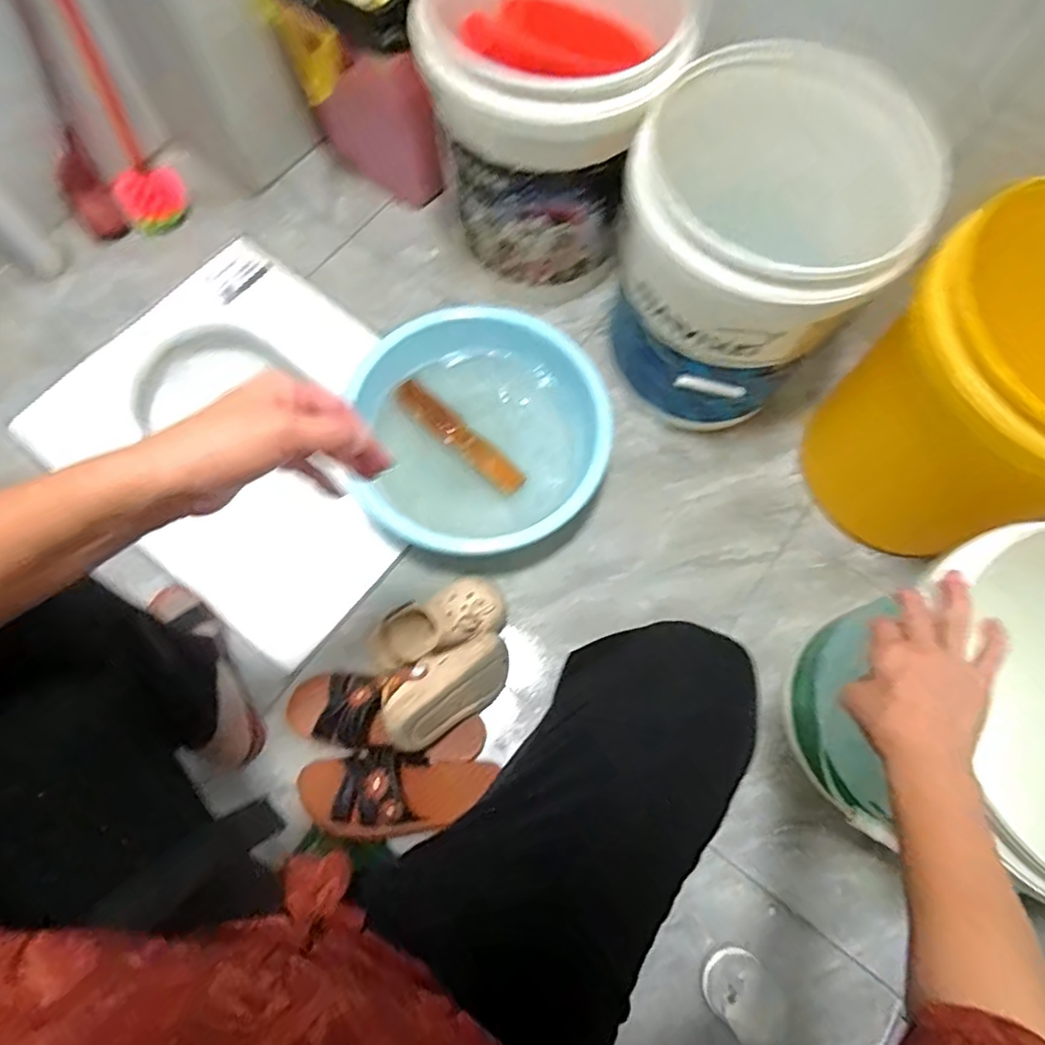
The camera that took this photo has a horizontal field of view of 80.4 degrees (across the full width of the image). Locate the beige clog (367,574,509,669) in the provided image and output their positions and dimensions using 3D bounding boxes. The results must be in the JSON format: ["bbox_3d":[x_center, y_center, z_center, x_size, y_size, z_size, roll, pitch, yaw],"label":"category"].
[{"bbox_3d":[-0.104,0.126,0.765,0.171,0.060,0.079,-26,78,-12],"label":"beige clog"}]

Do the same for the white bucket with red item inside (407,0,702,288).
[{"bbox_3d":[0.022,-0.537,0.724,0.273,0.429,0.271,2,74,-5],"label":"white bucket with red item inside"}]

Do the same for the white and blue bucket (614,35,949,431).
[{"bbox_3d":[0.263,-0.325,0.753,0.290,0.312,0.315,2,74,-5],"label":"white and blue bucket"}]

